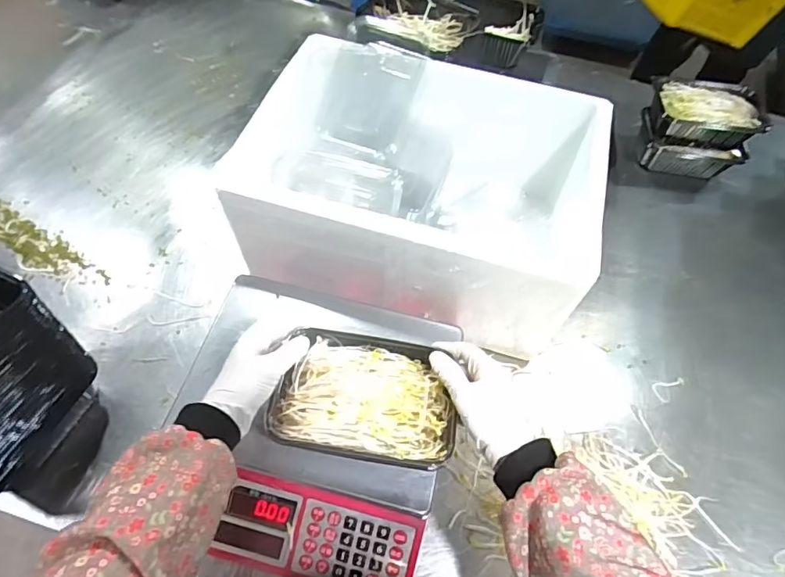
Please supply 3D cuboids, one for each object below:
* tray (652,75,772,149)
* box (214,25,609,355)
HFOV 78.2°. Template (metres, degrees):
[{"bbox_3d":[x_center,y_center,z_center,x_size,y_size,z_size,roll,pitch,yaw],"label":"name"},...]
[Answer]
[{"bbox_3d":[0.542,-0.310,0.843,0.179,0.060,0.111,9,59,3],"label":"tray"},{"bbox_3d":[0.032,-0.138,0.678,0.454,0.188,0.325,16,60,7],"label":"box"}]

